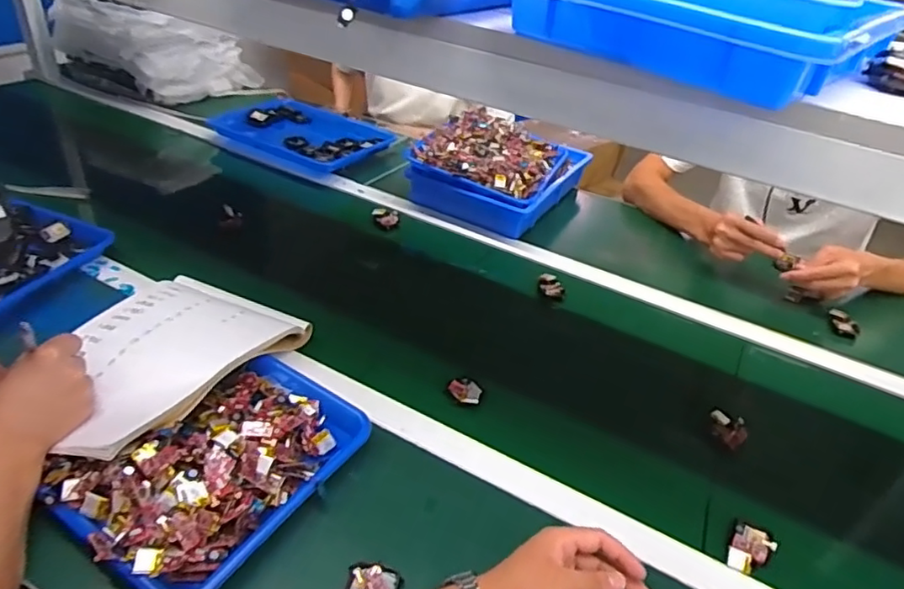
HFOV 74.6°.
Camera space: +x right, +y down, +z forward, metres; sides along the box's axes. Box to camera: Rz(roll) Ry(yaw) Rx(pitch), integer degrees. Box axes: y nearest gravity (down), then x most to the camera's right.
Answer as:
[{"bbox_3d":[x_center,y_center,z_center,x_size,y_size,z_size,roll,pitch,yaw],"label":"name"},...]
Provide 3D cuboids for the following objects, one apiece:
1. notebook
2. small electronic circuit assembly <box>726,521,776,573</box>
[{"bbox_3d":[-0.328,0.064,0.673,0.206,0.057,0.293,18,37,15],"label":"notebook"},{"bbox_3d":[0.291,0.246,0.576,0.034,0.012,0.055,28,41,27],"label":"small electronic circuit assembly"}]

